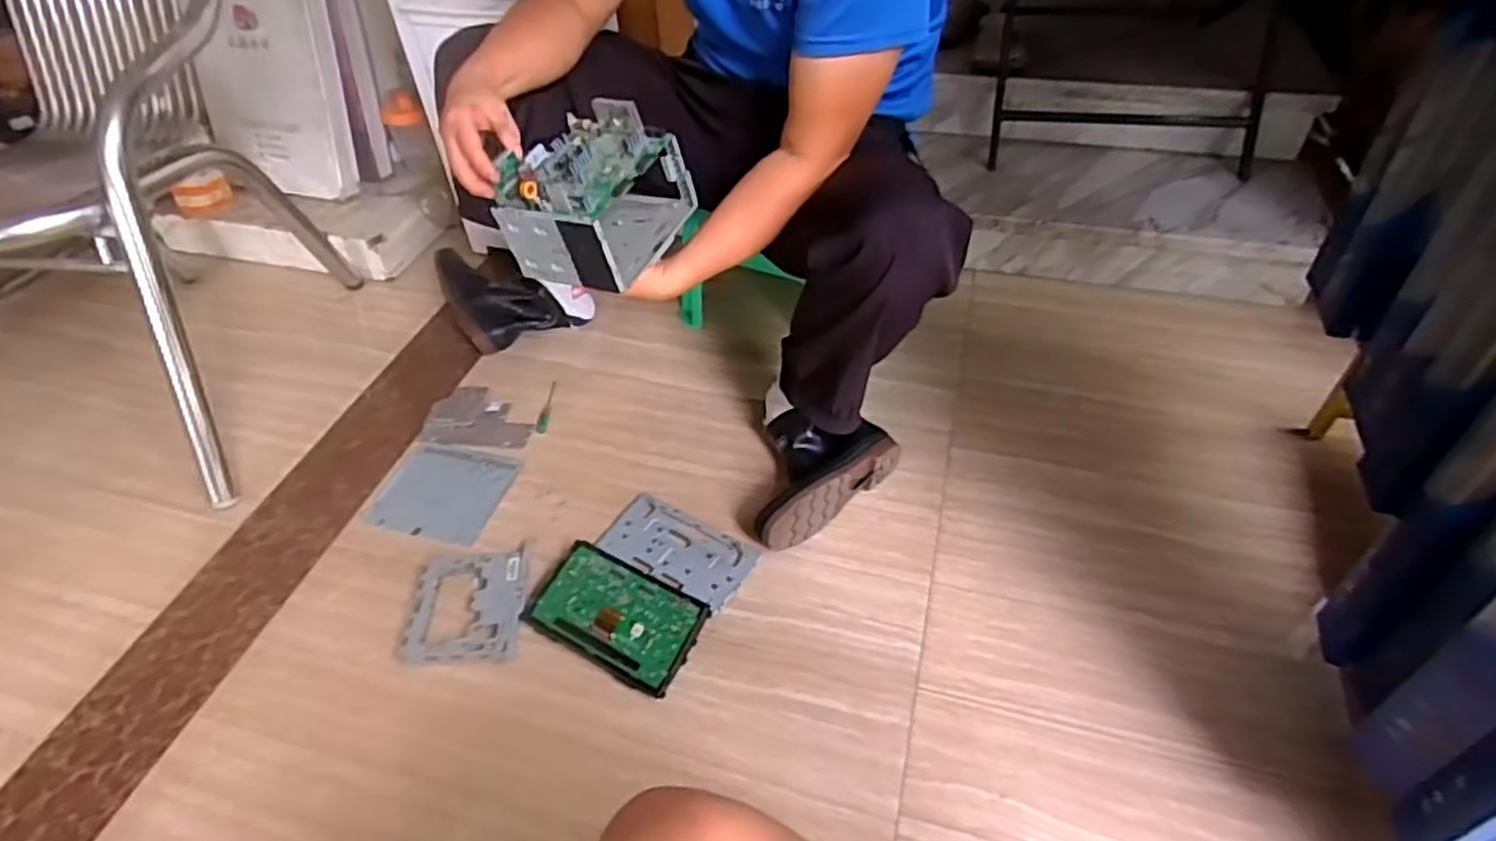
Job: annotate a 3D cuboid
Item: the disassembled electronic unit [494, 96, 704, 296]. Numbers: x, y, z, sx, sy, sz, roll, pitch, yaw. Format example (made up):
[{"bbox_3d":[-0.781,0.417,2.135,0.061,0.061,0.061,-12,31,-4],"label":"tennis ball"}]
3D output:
[{"bbox_3d":[-0.178,-0.264,0.901,0.154,0.139,0.181,18,49,20],"label":"disassembled electronic unit"}]

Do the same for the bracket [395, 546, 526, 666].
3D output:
[{"bbox_3d":[-0.342,0.223,0.925,0.135,0.006,0.149,-8,45,-2],"label":"bracket"}]

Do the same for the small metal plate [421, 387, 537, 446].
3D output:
[{"bbox_3d":[-0.417,-0.007,1.199,0.175,0.012,0.121,5,46,9],"label":"small metal plate"}]

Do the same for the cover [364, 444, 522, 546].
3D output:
[{"bbox_3d":[-0.438,0.103,1.101,0.184,0.011,0.154,7,46,12],"label":"cover"}]

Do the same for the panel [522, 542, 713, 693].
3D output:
[{"bbox_3d":[-0.158,0.230,0.919,0.203,0.018,0.118,23,68,22],"label":"panel"}]

